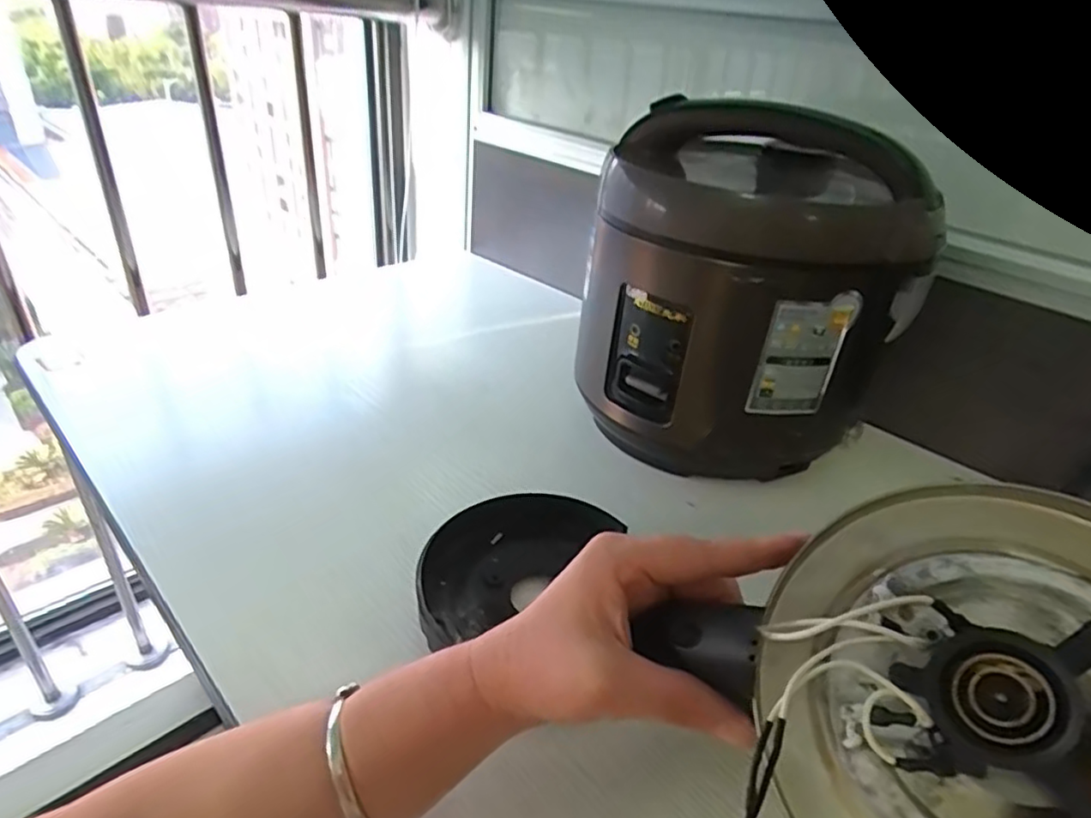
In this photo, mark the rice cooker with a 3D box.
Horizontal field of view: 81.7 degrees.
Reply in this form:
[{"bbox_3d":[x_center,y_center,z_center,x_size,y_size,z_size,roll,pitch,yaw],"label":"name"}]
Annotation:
[{"bbox_3d":[0.157,-0.098,0.527,0.242,0.257,0.220,4,35,1],"label":"rice cooker"}]

